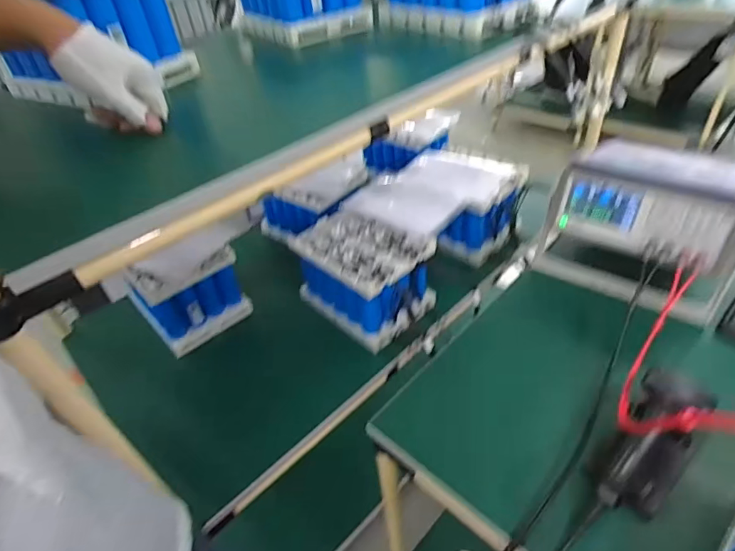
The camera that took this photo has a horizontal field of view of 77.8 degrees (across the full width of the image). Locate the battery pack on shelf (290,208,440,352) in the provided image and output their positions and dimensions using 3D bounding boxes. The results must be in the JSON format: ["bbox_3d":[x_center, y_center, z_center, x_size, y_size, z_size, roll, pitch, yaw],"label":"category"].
[{"bbox_3d":[-0.009,-0.002,0.933,0.246,0.150,0.179,28,51,34],"label":"battery pack on shelf"}]

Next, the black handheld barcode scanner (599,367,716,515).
[{"bbox_3d":[0.309,0.179,0.487,0.083,0.061,0.155,23,90,31],"label":"black handheld barcode scanner"}]

